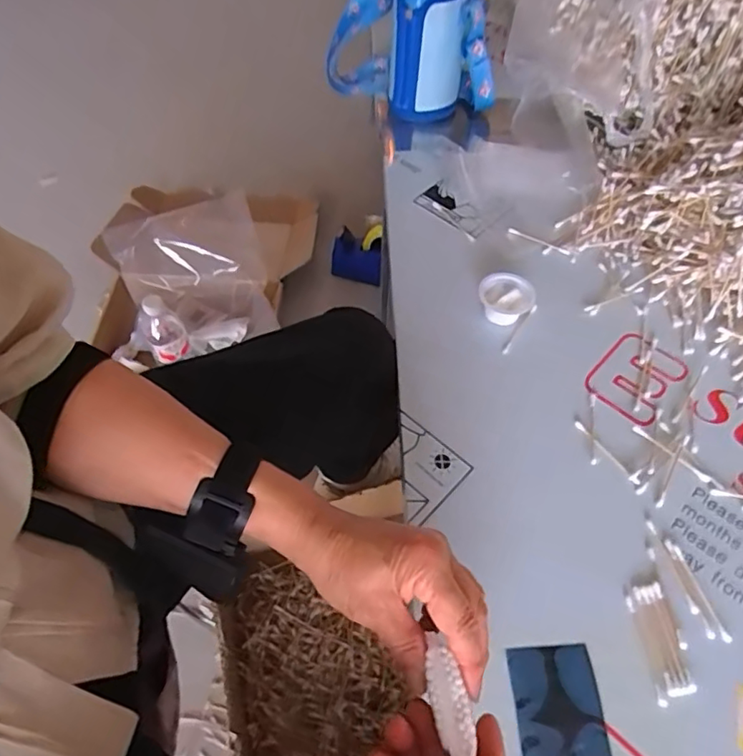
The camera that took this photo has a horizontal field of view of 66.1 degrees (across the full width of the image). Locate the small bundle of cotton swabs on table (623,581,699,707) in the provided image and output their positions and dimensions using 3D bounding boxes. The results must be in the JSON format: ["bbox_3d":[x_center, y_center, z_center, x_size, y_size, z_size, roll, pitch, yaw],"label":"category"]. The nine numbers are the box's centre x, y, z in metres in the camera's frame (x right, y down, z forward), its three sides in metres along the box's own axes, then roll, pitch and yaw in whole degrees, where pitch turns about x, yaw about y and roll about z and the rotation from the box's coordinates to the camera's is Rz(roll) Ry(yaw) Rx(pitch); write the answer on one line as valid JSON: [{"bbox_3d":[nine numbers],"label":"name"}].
[{"bbox_3d":[0.209,0.191,0.415,0.029,0.004,0.075,-6,58,-3],"label":"small bundle of cotton swabs on table"}]

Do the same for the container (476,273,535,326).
[{"bbox_3d":[0.135,-0.079,0.578,0.052,0.029,0.048,0,58,0],"label":"container"}]

